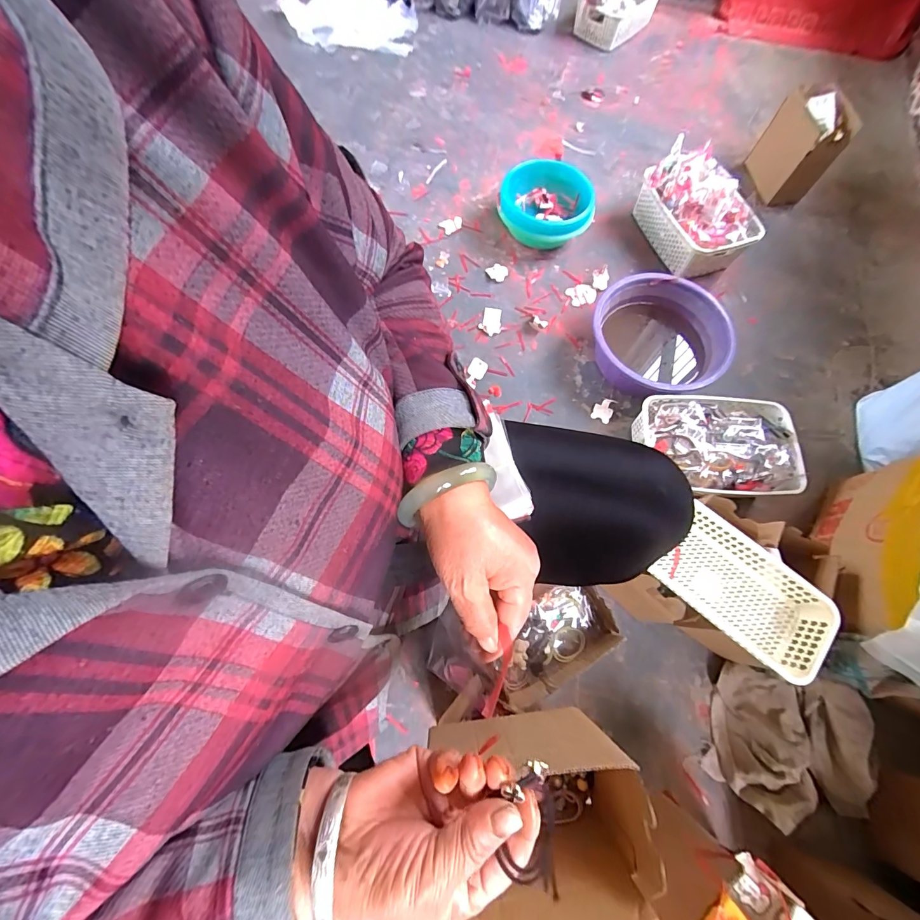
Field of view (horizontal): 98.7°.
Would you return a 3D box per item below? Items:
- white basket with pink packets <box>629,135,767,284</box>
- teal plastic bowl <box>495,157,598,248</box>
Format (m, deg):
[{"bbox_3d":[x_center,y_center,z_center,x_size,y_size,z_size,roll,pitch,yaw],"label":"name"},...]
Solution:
[{"bbox_3d":[0.580,-0.614,0.989,0.171,0.161,0.297,-19,72,-7],"label":"white basket with pink packets"},{"bbox_3d":[0.218,-0.638,1.014,0.228,0.103,0.243,0,70,-1],"label":"teal plastic bowl"}]

